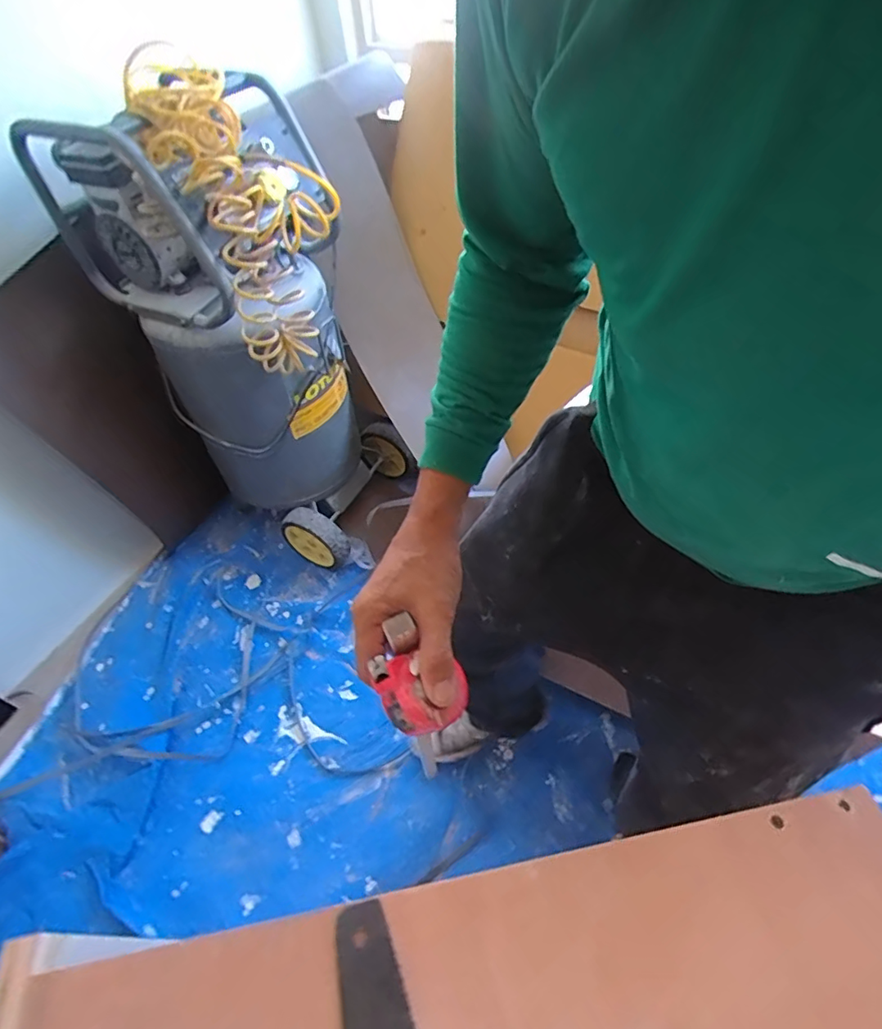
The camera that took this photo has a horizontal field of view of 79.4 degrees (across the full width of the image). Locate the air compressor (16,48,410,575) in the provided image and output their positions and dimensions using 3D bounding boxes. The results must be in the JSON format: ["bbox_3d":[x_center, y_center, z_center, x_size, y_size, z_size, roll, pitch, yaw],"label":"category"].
[{"bbox_3d":[-0.398,-0.397,1.229,0.437,0.941,0.431,21,57,20],"label":"air compressor"}]

